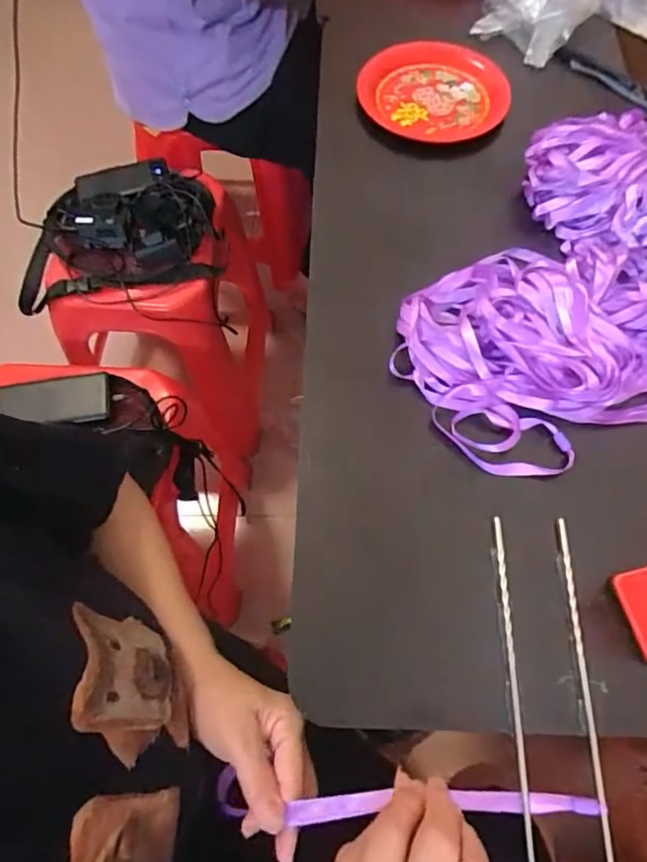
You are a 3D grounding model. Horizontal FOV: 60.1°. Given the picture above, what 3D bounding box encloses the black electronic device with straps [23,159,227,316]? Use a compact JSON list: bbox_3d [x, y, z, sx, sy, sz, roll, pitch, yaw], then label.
[{"bbox_3d":[-0.347,-0.338,0.938,0.332,0.096,0.262,-6,65,-3],"label":"black electronic device with straps"}]

